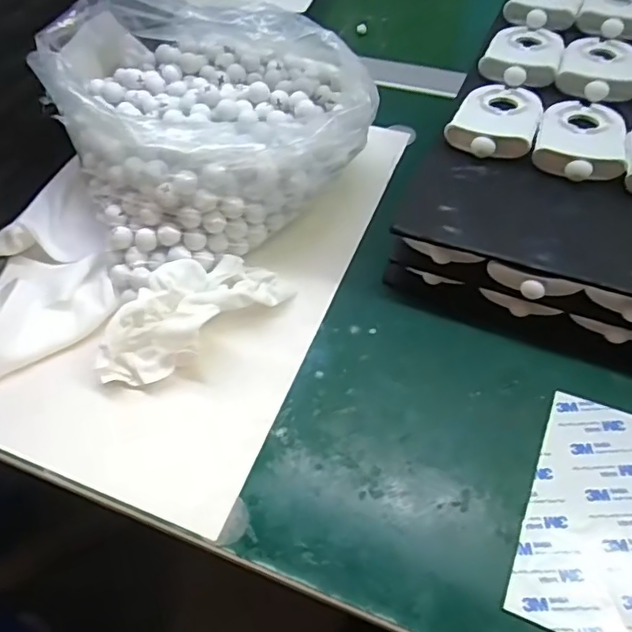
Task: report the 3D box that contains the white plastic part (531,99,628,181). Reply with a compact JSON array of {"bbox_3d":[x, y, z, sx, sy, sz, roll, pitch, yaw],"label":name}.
[{"bbox_3d":[0.188,-0.130,0.402,0.057,0.017,0.095,16,58,15],"label":"white plastic part"}]

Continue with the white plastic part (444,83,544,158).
[{"bbox_3d":[0.135,-0.150,0.421,0.059,0.016,0.092,19,58,17],"label":"white plastic part"}]

